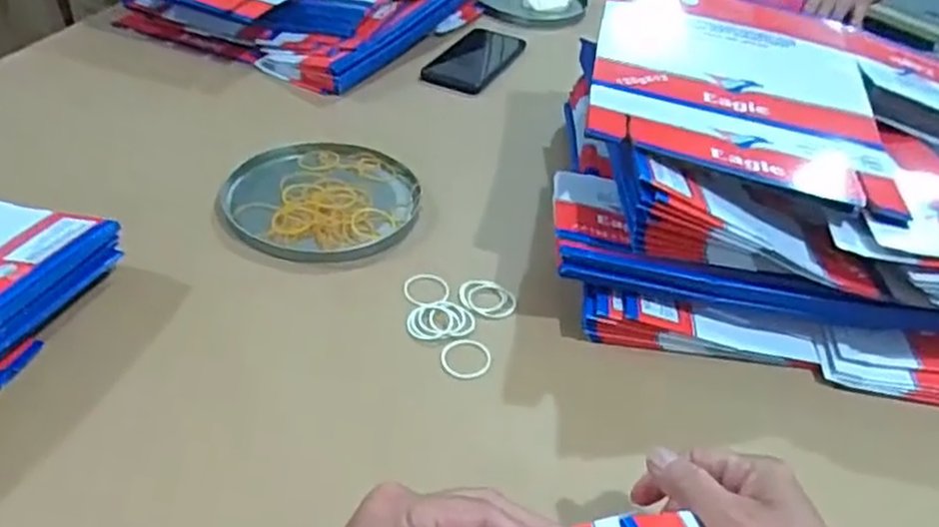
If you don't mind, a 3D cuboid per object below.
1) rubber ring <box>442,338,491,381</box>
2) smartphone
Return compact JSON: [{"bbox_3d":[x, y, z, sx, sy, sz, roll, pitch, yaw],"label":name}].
[{"bbox_3d":[-0.003,0.067,0.516,0.035,0.005,0.035,4,38,-3],"label":"rubber ring"},{"bbox_3d":[0.007,-0.247,0.883,0.073,0.007,0.141,28,51,15],"label":"smartphone"}]

